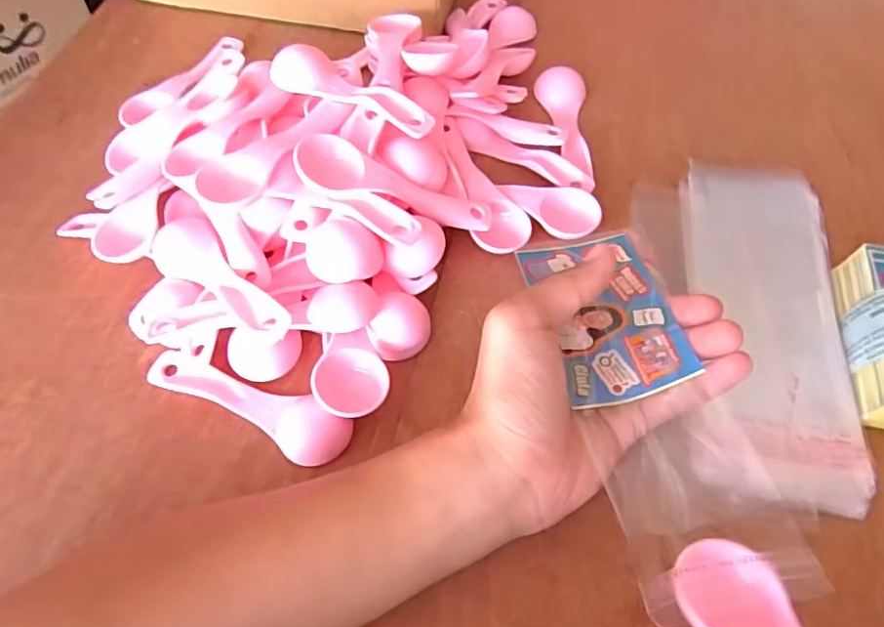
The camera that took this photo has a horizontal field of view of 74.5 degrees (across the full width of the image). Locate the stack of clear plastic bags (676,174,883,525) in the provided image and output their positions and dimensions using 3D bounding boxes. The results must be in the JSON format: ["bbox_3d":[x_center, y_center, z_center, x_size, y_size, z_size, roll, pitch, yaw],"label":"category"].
[{"bbox_3d":[0.174,-0.002,0.314,0.079,0.014,0.204,8,59,5],"label":"stack of clear plastic bags"}]

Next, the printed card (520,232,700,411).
[{"bbox_3d":[0.076,-0.003,0.272,0.057,0.016,0.087,-11,59,-6],"label":"printed card"}]

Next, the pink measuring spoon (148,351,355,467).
[{"bbox_3d":[-0.097,0.043,0.290,0.111,0.016,0.027,23,62,13],"label":"pink measuring spoon"}]

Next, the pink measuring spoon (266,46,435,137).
[{"bbox_3d":[-0.050,-0.125,0.334,0.107,0.026,0.029,29,63,17],"label":"pink measuring spoon"}]

